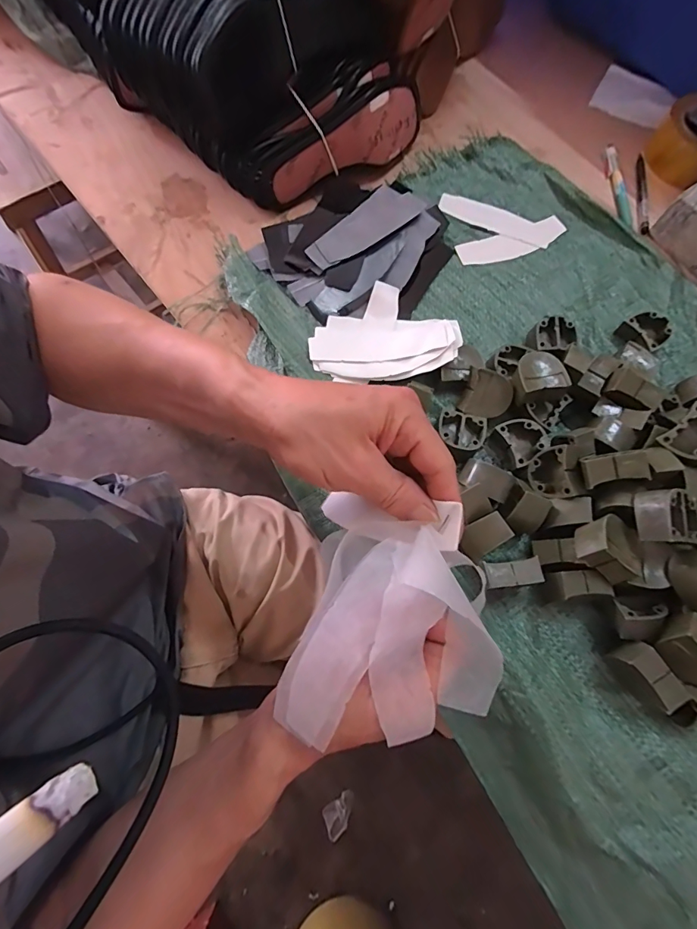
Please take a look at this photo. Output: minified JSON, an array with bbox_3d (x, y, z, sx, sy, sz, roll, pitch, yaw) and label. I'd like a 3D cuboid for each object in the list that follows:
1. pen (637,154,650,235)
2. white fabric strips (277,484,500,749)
[{"bbox_3d":[0.364,-0.336,0.521,0.013,0.006,0.130,11,72,2],"label":"pen"},{"bbox_3d":[0.026,0.084,0.230,0.110,0.044,0.124,7,72,1],"label":"white fabric strips"}]

